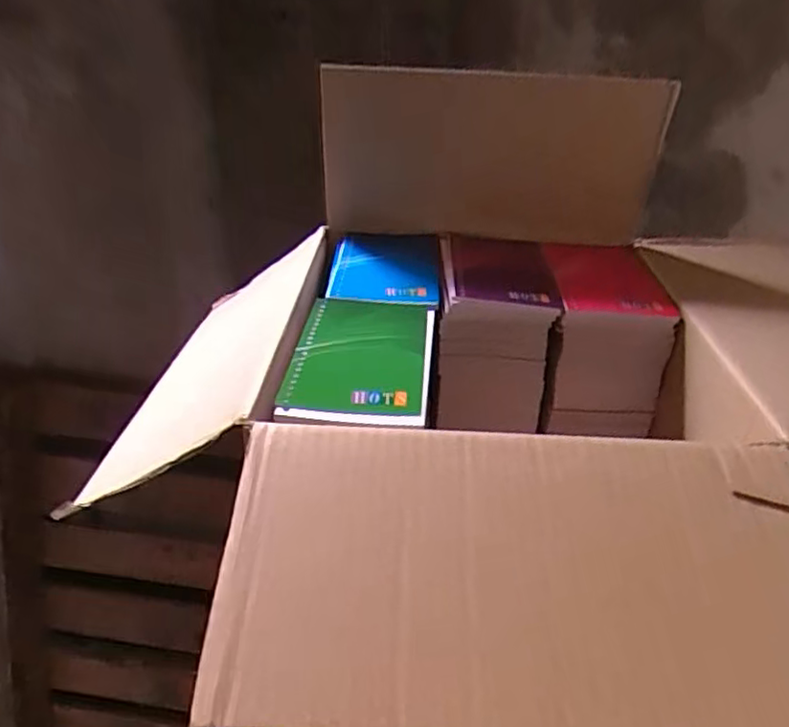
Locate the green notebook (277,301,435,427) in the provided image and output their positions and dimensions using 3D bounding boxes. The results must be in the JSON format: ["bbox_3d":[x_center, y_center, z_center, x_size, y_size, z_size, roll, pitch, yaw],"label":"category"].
[{"bbox_3d":[-0.019,-0.008,0.397,0.080,0.009,0.145,4,31,4],"label":"green notebook"}]

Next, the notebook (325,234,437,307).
[{"bbox_3d":[-0.006,-0.078,0.513,0.081,0.016,0.123,3,31,2],"label":"notebook"}]

